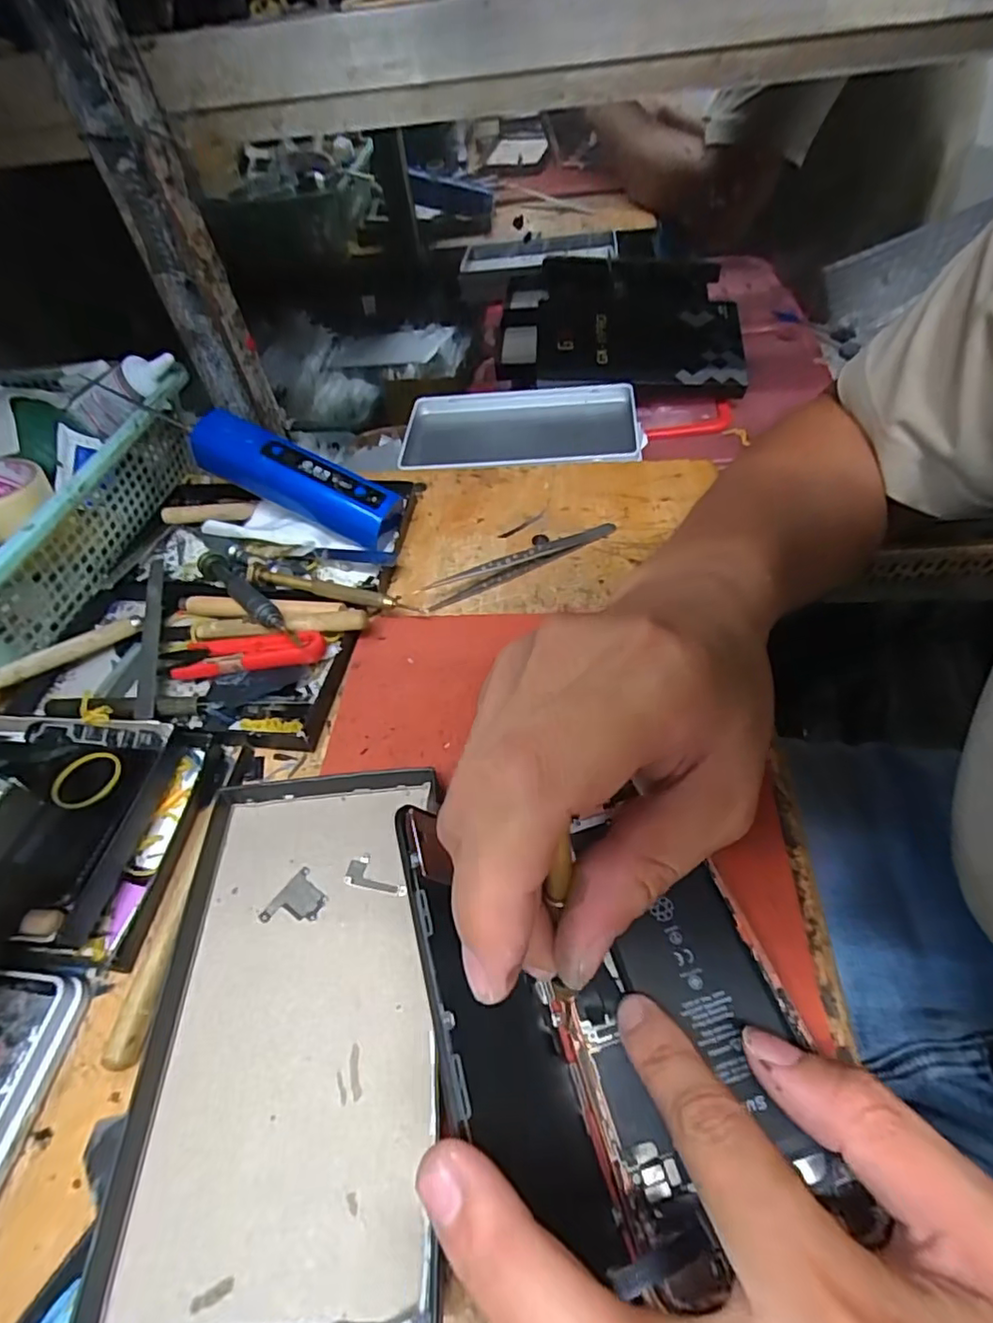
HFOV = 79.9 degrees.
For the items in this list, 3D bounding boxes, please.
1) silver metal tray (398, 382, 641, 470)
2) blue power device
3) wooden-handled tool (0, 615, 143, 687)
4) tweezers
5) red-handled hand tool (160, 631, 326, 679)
[{"bbox_3d":[0.019,-0.176,0.465,0.184,0.034,0.103,-1,51,5],"label":"silver metal tray"},{"bbox_3d":[-0.121,-0.112,0.363,0.127,0.035,0.027,25,55,-3],"label":"blue power device"},{"bbox_3d":[-0.242,0.000,0.314,0.103,0.009,0.009,-31,54,-34],"label":"wooden-handled tool"},{"bbox_3d":[0.016,-0.061,0.352,0.124,0.012,0.011,-24,53,-14],"label":"tweezers"},{"bbox_3d":[-0.136,-0.005,0.315,0.092,0.014,0.025,-4,51,2],"label":"red-handled hand tool"}]

